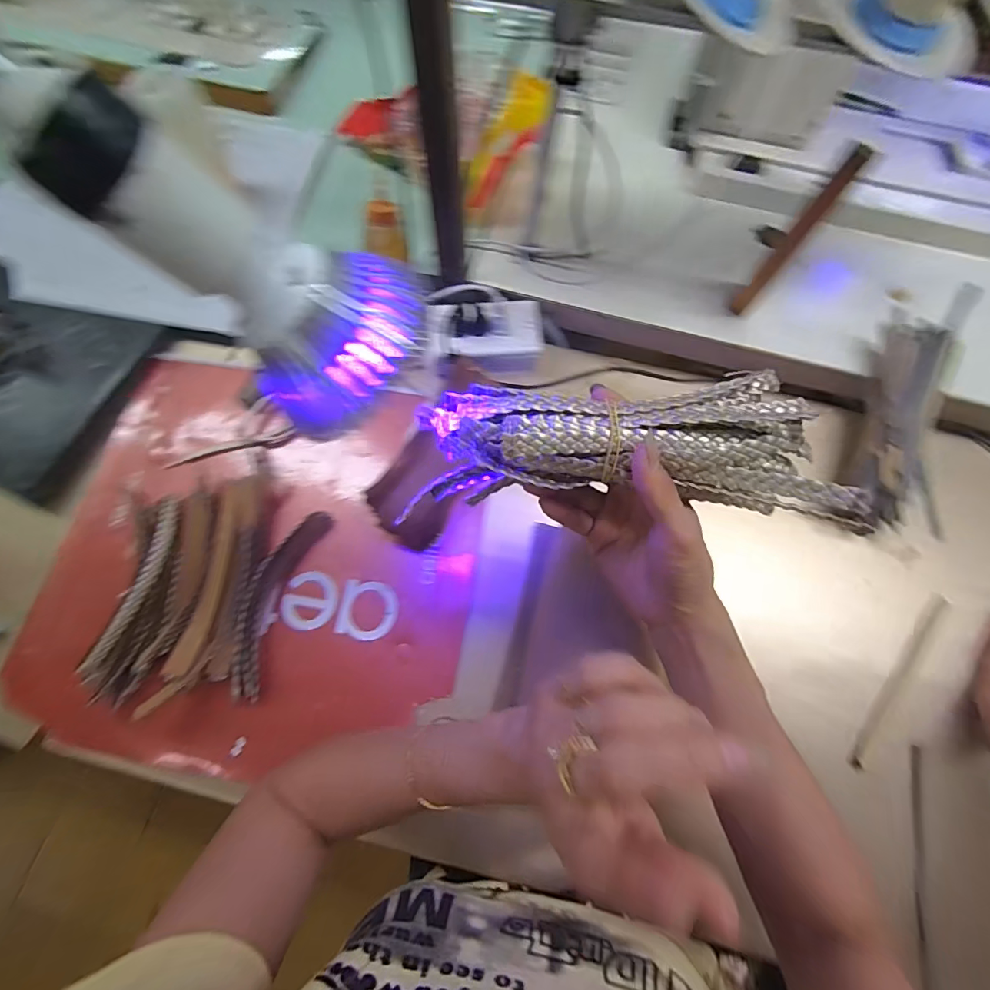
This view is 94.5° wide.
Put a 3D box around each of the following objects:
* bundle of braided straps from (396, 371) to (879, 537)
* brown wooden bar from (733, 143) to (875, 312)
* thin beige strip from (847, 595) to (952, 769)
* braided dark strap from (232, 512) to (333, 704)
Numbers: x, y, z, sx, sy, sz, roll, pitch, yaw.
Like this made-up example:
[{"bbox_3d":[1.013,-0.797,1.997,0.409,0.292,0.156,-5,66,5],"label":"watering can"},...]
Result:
[{"bbox_3d":[0.074,-0.029,0.261,0.237,0.055,0.081,3,75,1],"label":"bundle of braided straps"},{"bbox_3d":[0.281,-0.236,0.445,0.017,0.201,0.010,39,76,10],"label":"brown wooden bar"},{"bbox_3d":[0.386,0.174,0.437,0.016,0.006,0.194,40,76,6],"label":"thin beige strip"},{"bbox_3d":[-0.213,0.097,0.438,0.046,0.016,0.180,19,73,5],"label":"braided dark strap"}]

